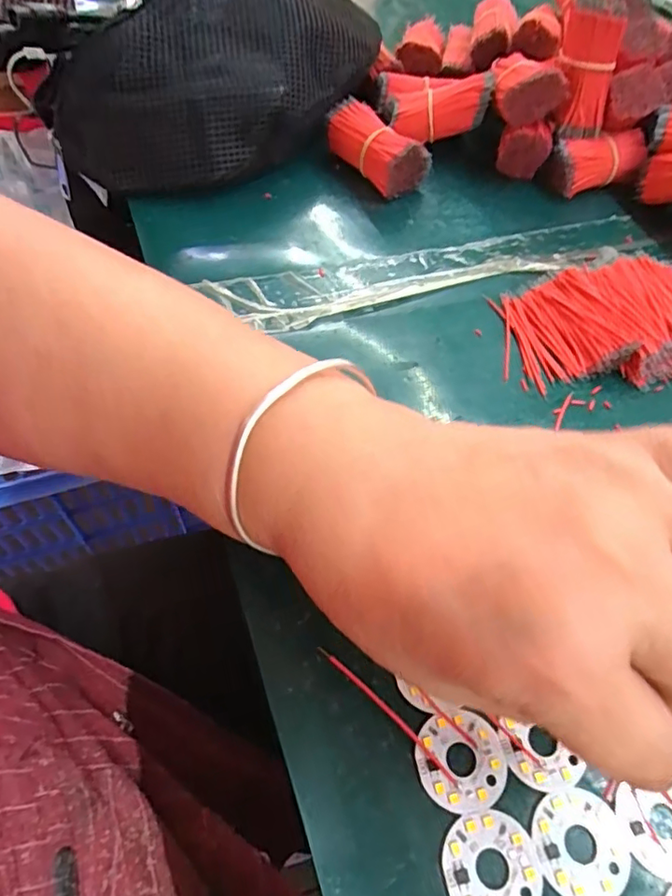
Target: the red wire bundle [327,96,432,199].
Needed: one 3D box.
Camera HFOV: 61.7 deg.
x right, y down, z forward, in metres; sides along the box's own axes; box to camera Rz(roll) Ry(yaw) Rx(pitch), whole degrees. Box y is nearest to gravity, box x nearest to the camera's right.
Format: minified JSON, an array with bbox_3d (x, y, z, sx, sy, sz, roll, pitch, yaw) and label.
[{"bbox_3d":[0.027,-0.201,0.379,0.042,0.037,0.069,-31,64,-22],"label":"red wire bundle"}]

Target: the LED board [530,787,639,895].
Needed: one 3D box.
[{"bbox_3d":[0.080,0.128,0.180,0.030,0.004,0.031,-13,58,-13],"label":"LED board"}]

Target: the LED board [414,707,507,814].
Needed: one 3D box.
[{"bbox_3d":[0.043,0.106,0.192,0.030,0.004,0.030,-13,58,-13],"label":"LED board"}]

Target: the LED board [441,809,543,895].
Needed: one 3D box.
[{"bbox_3d":[0.049,0.132,0.176,0.030,0.004,0.030,-1,56,-5],"label":"LED board"}]

